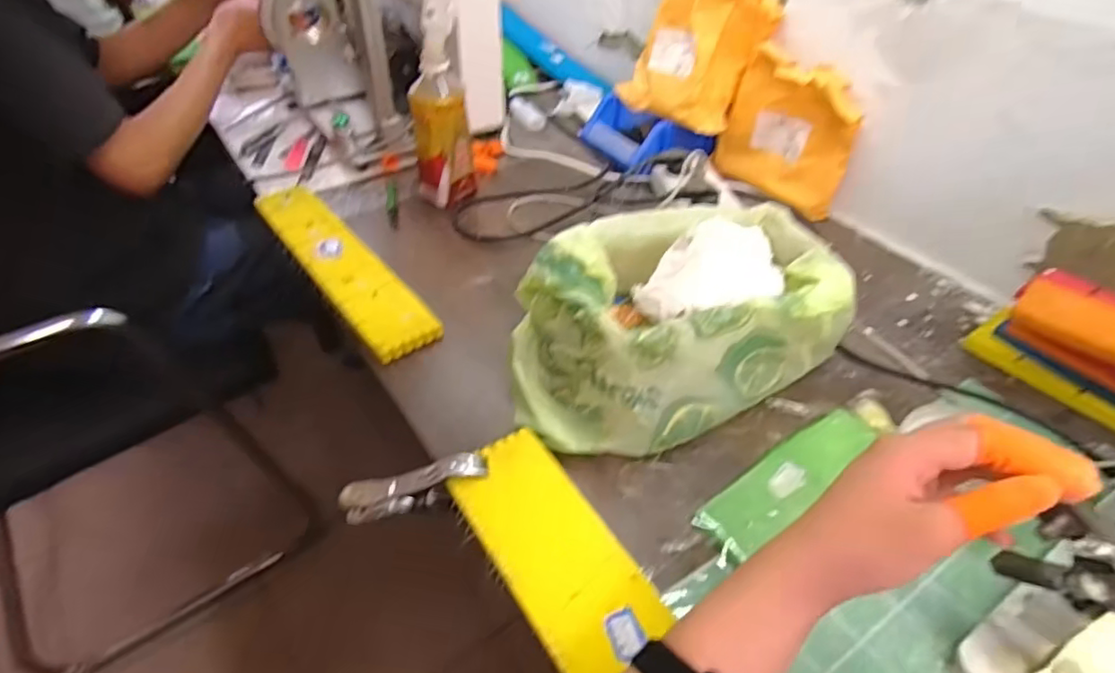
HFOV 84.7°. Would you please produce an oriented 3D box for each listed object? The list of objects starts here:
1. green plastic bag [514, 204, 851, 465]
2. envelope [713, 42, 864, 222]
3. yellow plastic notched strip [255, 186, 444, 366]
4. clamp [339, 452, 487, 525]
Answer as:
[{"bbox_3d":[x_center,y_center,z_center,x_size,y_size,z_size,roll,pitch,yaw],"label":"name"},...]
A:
[{"bbox_3d":[0.108,-0.021,0.545,0.307,0.118,0.170,-23,48,-22],"label":"green plastic bag"},{"bbox_3d":[0.288,-0.256,0.767,0.042,0.159,0.169,-27,49,-26],"label":"envelope"},{"bbox_3d":[-0.250,-0.084,0.691,0.072,0.018,0.344,-30,51,-27],"label":"yellow plastic notched strip"},{"bbox_3d":[-0.116,0.120,0.493,0.118,0.035,0.026,-21,45,3],"label":"clamp"}]

